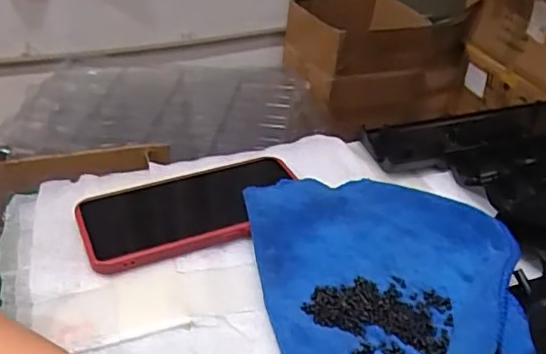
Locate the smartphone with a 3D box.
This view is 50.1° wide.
[{"bbox_3d":[-0.057,0.021,0.429,0.162,0.016,0.082,-15,38,-19],"label":"smartphone"}]

